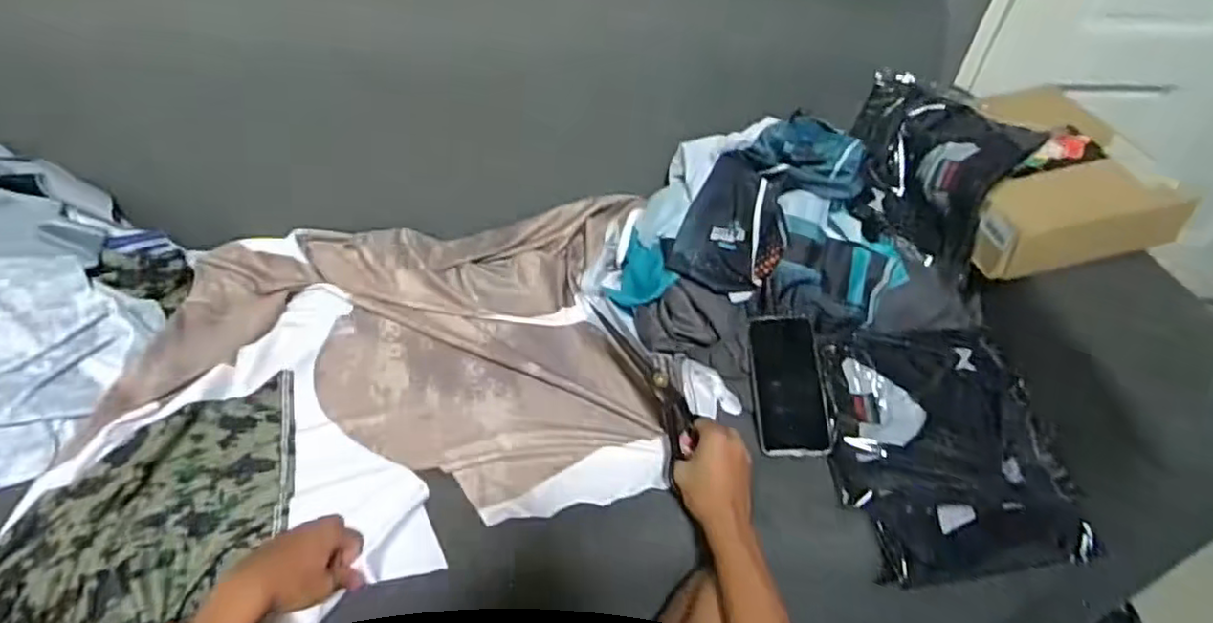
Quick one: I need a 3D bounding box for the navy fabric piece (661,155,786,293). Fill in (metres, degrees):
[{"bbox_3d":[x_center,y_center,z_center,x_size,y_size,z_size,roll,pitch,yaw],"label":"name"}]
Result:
[{"bbox_3d":[0.160,-0.109,0.816,0.124,0.029,0.176,26,76,15],"label":"navy fabric piece"}]

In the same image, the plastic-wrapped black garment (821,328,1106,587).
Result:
[{"bbox_3d":[0.365,0.146,0.731,0.240,0.048,0.275,-9,57,-7],"label":"plastic-wrapped black garment"}]

